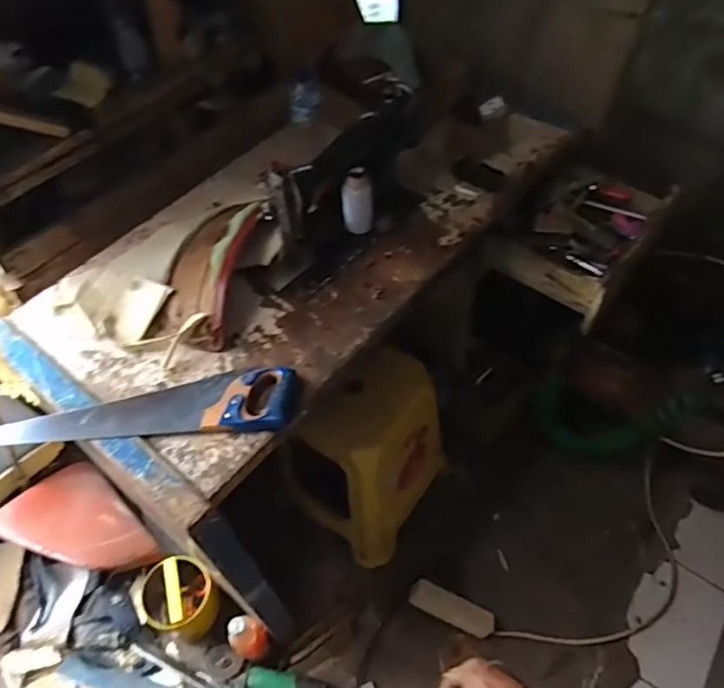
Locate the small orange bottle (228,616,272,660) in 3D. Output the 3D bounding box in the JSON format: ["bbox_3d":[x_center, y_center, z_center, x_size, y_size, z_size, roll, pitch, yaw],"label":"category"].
[{"bbox_3d":[-0.235,0.623,1.224,0.075,0.165,0.060,7,53,6],"label":"small orange bottle"}]

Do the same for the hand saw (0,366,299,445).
[{"bbox_3d":[-0.347,0.099,0.894,0.496,0.041,0.117,-4,52,-2],"label":"hand saw"}]

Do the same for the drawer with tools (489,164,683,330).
[{"bbox_3d":[0.455,-0.226,1.229,0.252,0.128,0.350,31,59,22],"label":"drawer with tools"}]

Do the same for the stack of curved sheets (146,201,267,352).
[{"bbox_3d":[-0.275,-0.145,1.040,0.147,0.097,0.312,9,53,7],"label":"stack of curved sheets"}]

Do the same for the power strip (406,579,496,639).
[{"bbox_3d":[0.210,0.601,1.318,0.199,0.033,0.060,27,56,-1],"label":"power strip"}]

